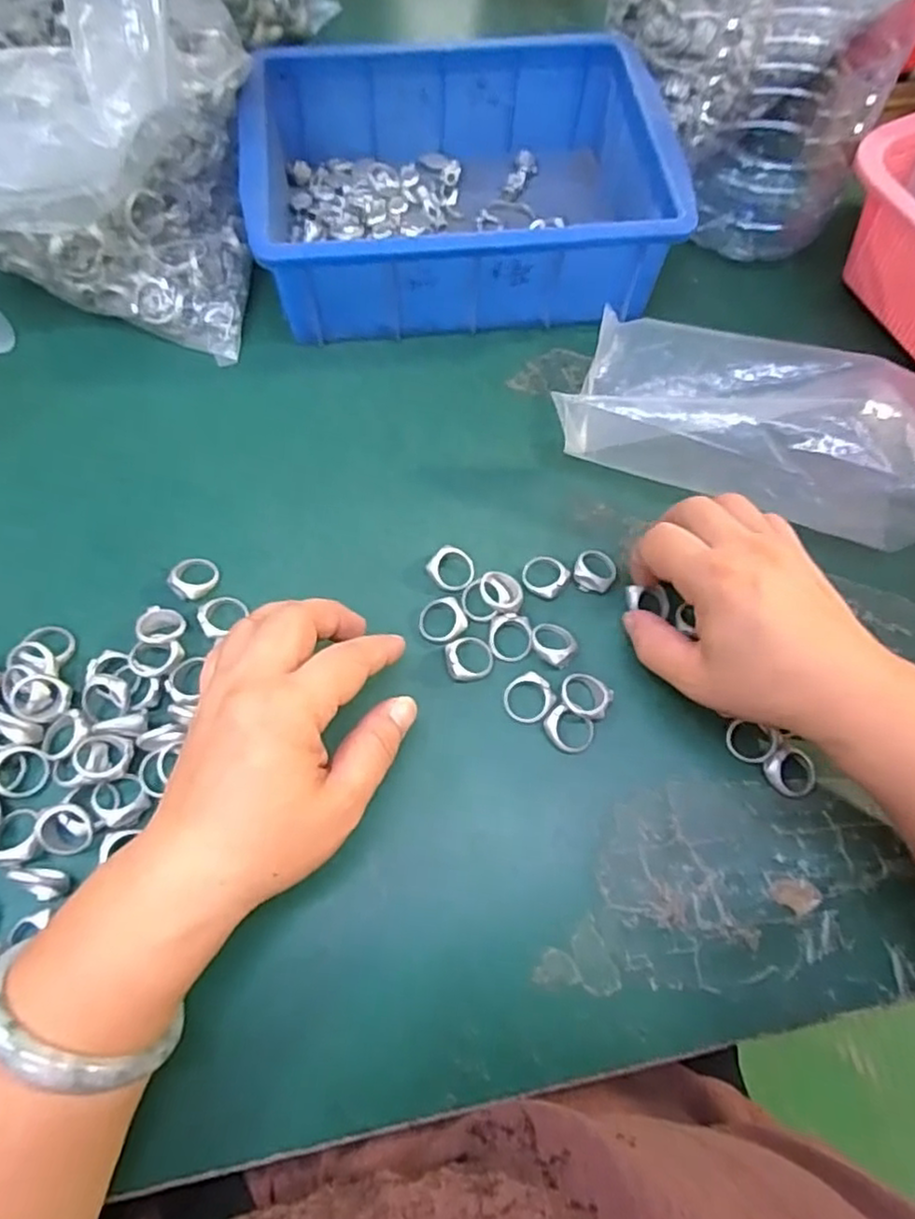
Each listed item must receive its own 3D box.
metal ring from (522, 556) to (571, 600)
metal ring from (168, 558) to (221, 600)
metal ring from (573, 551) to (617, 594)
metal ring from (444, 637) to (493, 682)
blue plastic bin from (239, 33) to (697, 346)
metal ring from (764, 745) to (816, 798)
[{"bbox_3d":[0.046,-0.019,0.352,0.023,0.008,0.024,1,66,-2],"label":"metal ring"},{"bbox_3d":[-0.135,-0.017,0.345,0.021,0.010,0.024,40,70,14],"label":"metal ring"},{"bbox_3d":[0.073,-0.021,0.354,0.021,0.007,0.027,25,68,8],"label":"metal ring"},{"bbox_3d":[0.006,0.024,0.333,0.024,0.007,0.022,1,66,-2],"label":"metal ring"},{"bbox_3d":[-0.001,-0.258,0.420,0.236,0.080,0.174,-8,67,-6],"label":"blue plastic bin"},{"bbox_3d":[0.157,0.076,0.316,0.023,0.010,0.023,1,66,-2],"label":"metal ring"}]

